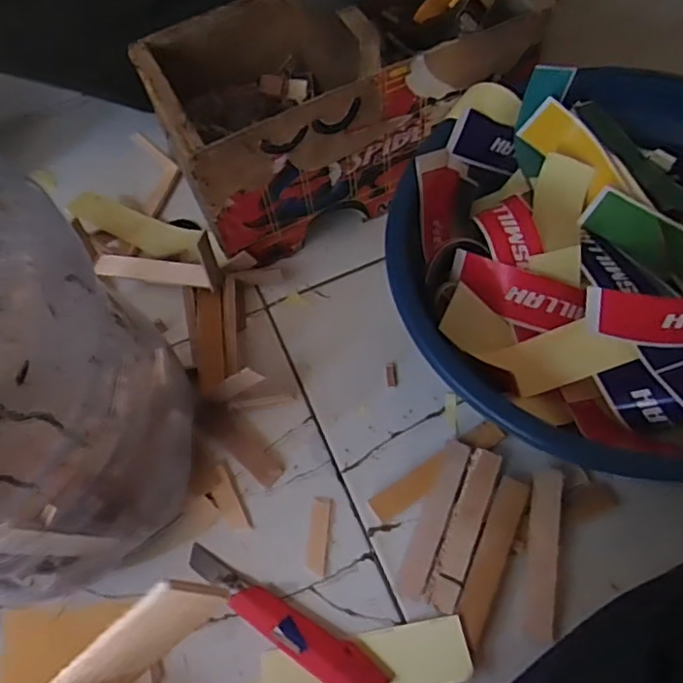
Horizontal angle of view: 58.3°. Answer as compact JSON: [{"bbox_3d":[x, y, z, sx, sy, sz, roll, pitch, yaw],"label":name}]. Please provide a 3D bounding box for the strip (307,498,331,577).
[{"bbox_3d":[-0.019,0.162,0.513,0.015,0.004,0.061,3,63,5],"label":"strip"}]

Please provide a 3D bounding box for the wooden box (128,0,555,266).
[{"bbox_3d":[0.004,-0.251,0.614,0.365,0.207,0.191,-29,64,-11],"label":"wooden box"}]

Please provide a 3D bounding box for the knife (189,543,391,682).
[{"bbox_3d":[-0.049,0.218,0.485,0.181,0.012,0.030,30,68,18],"label":"knife"}]

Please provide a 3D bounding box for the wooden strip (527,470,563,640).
[{"bbox_3d":[0.159,0.165,0.482,0.023,0.008,0.125,3,68,20],"label":"wooden strip"}]

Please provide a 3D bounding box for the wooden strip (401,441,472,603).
[{"bbox_3d":[0.077,0.143,0.505,0.021,0.015,0.130,19,65,13],"label":"wooden strip"}]

